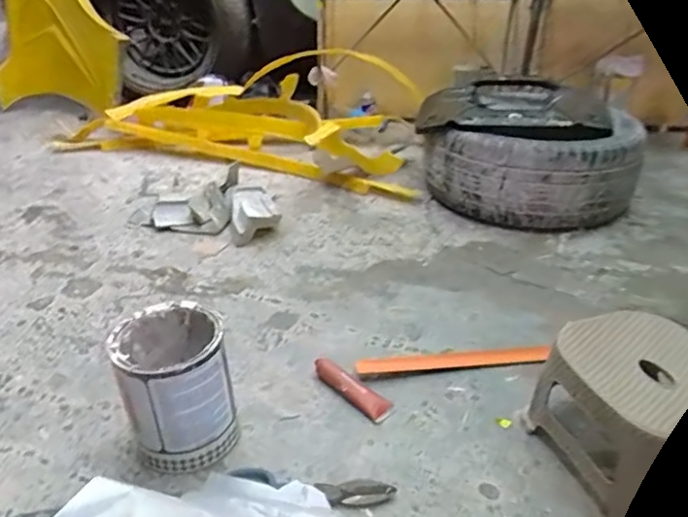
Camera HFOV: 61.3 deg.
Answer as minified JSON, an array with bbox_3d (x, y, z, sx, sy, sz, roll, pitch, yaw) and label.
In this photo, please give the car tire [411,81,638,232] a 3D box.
[{"bbox_3d":[0.559,-0.362,1.821,0.603,0.276,0.662,6,31,10],"label":"car tire"}]

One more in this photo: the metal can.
[{"bbox_3d":[-0.262,0.206,0.905,0.155,0.216,0.174,-16,34,-24],"label":"metal can"}]

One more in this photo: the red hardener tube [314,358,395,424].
[{"bbox_3d":[0.014,0.232,1.035,0.043,0.029,0.174,-26,39,-37],"label":"red hardener tube"}]

